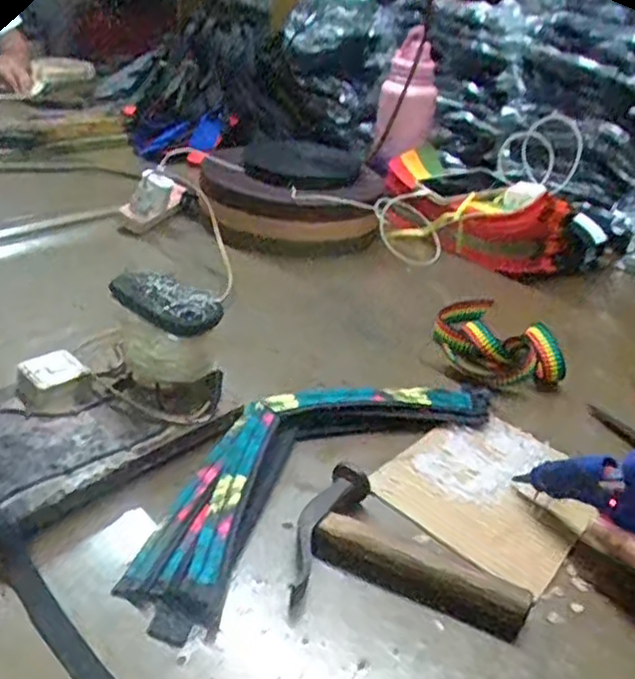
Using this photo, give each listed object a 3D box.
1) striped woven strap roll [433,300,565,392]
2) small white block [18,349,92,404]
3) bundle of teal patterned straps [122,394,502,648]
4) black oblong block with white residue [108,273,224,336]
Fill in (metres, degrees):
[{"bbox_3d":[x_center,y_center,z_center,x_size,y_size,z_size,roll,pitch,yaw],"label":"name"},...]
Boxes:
[{"bbox_3d":[0.187,0.001,0.766,0.108,0.048,0.155,-8,32,-23],"label":"striped woven strap roll"},{"bbox_3d":[-0.225,0.032,0.592,0.051,0.024,0.047,-21,39,-39],"label":"small white block"},{"bbox_3d":[0.000,0.092,0.591,0.138,0.029,0.390,30,37,35],"label":"bundle of teal patterned straps"},{"bbox_3d":[-0.129,-0.032,0.572,0.096,0.025,0.044,22,33,26],"label":"black oblong block with white residue"}]

